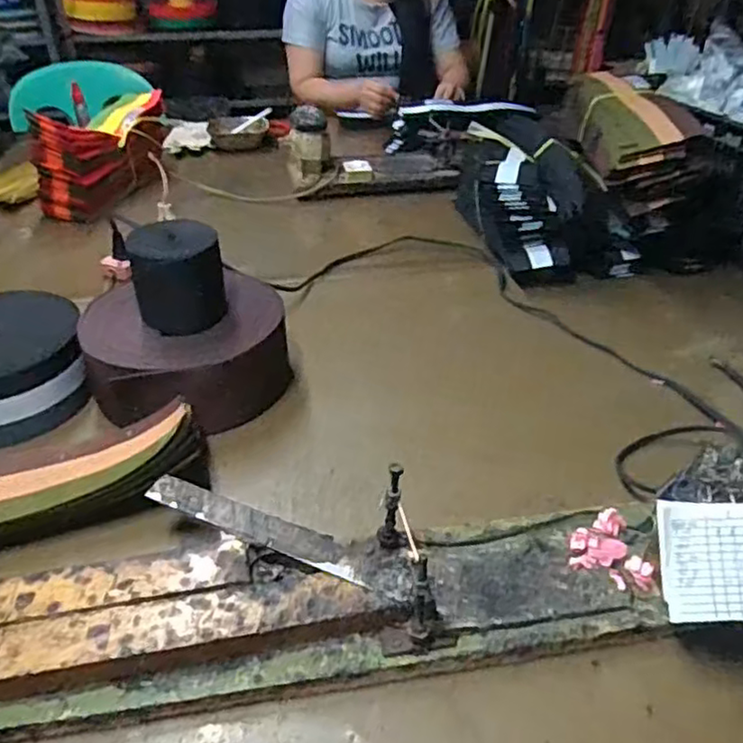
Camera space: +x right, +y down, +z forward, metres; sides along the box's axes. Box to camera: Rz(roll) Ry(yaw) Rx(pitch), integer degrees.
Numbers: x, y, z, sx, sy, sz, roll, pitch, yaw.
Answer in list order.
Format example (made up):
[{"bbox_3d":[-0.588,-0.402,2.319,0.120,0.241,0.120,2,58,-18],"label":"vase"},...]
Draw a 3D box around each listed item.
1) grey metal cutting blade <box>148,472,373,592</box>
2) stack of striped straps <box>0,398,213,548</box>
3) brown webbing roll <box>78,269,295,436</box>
[{"bbox_3d":[-0.083,0.111,0.479,0.173,0.006,0.028,18,40,17],"label":"grey metal cutting blade"},{"bbox_3d":[-0.270,0.090,0.523,0.274,0.069,0.089,-10,37,-14],"label":"stack of striped straps"},{"bbox_3d":[-0.181,-0.020,0.660,0.182,0.086,0.166,0,36,0],"label":"brown webbing roll"}]

